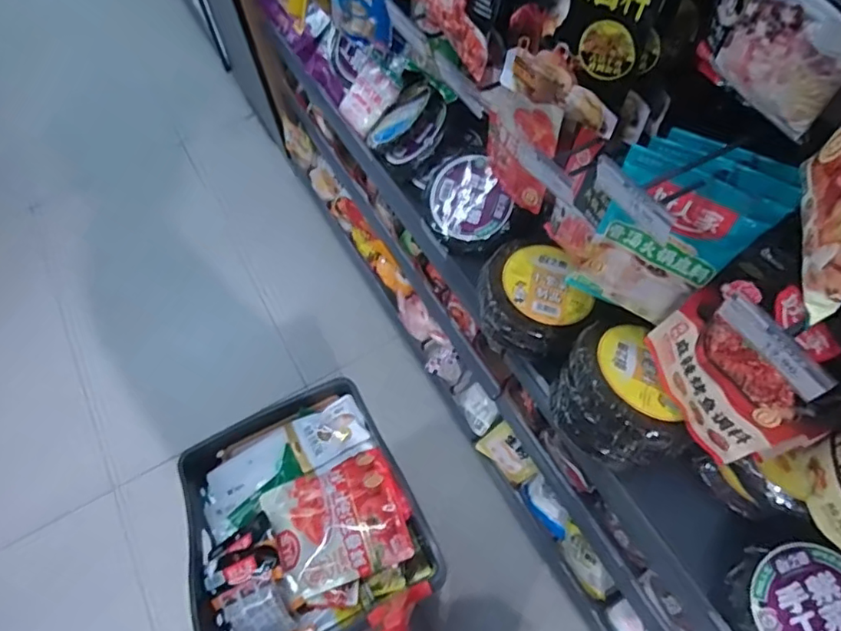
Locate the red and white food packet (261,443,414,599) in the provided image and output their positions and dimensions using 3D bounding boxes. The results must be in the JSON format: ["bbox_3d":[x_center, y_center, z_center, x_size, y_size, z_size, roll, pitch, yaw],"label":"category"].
[{"bbox_3d":[-0.149,0.375,1.031,0.236,0.063,0.220,-22,62,-9],"label":"red and white food packet"}]

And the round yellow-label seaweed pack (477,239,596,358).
[{"bbox_3d":[0.183,-0.032,0.956,0.172,0.099,0.180,-1,61,3],"label":"round yellow-label seaweed pack"}]

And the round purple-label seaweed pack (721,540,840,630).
[{"bbox_3d":[0.531,0.404,0.773,0.178,0.039,0.172,-1,61,3],"label":"round purple-label seaweed pack"}]

